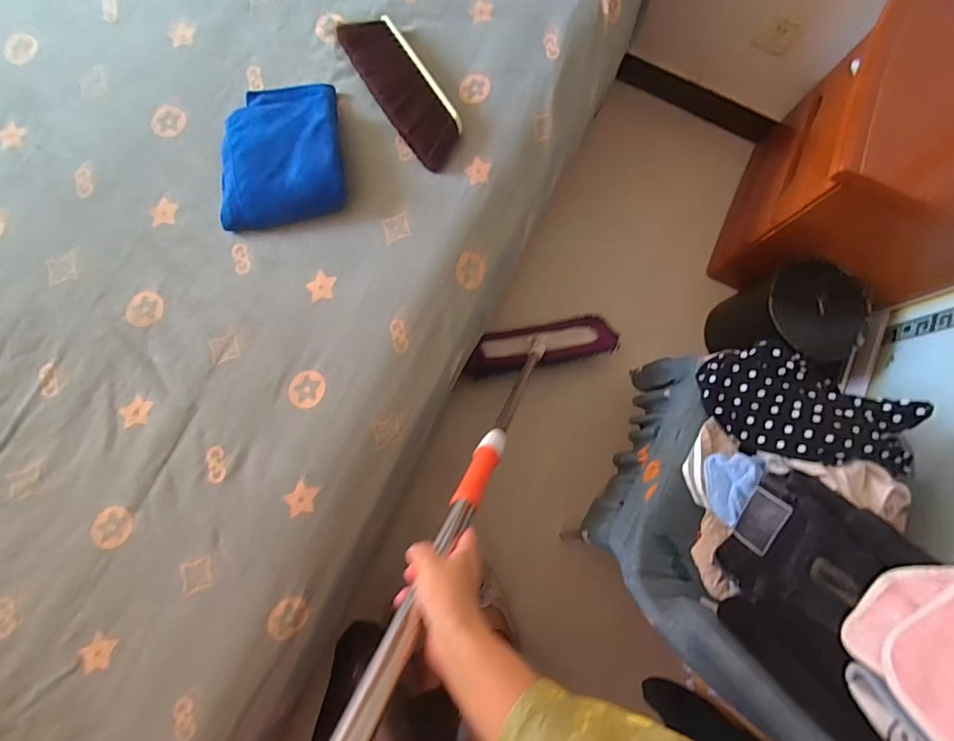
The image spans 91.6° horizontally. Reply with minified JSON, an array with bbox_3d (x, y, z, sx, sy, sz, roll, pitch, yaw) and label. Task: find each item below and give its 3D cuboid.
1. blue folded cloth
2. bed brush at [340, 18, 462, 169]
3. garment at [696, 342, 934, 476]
[{"bbox_3d":[-0.315,-0.356,0.752,0.196,0.053,0.248,-5,79,-1],"label":"blue folded cloth"},{"bbox_3d":[-0.123,-0.480,0.788,0.098,0.032,0.300,-30,81,-6],"label":"bed brush"},{"bbox_3d":[0.509,0.067,0.728,0.287,0.089,0.168,32,80,3],"label":"garment"}]

